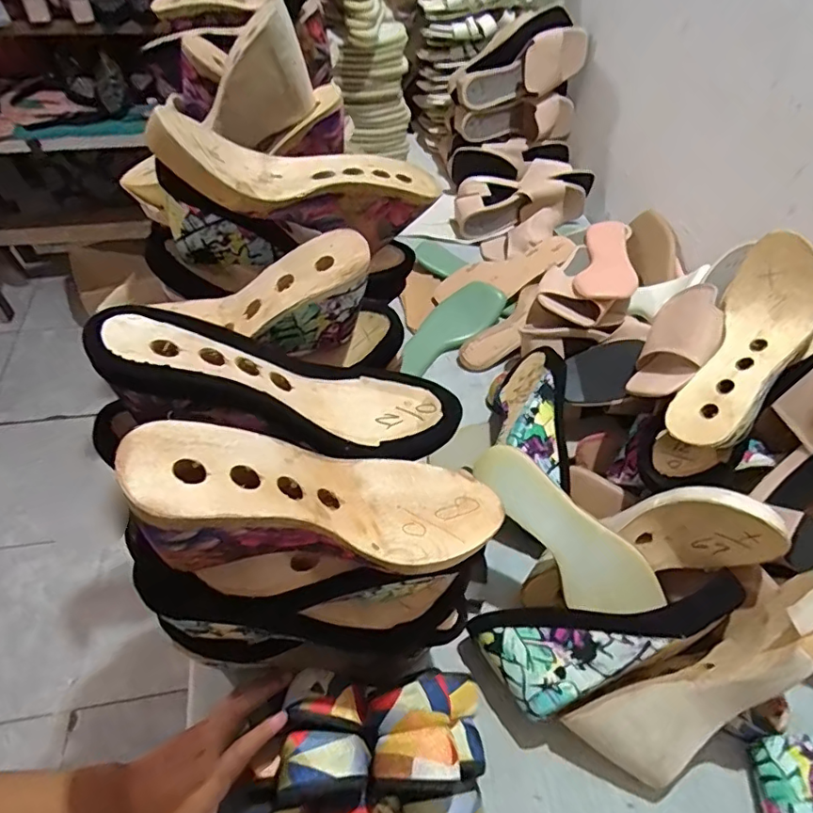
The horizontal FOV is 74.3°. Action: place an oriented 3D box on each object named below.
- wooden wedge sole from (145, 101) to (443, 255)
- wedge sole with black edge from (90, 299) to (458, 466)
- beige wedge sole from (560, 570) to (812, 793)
[{"bbox_3d":[-0.093,-0.196,0.480,0.248,0.077,0.084,3,47,-27],"label":"wooden wedge sole"},{"bbox_3d":[-0.076,-0.014,0.364,0.242,0.056,0.097,13,44,-31],"label":"wedge sole with black edge"},{"bbox_3d":[0.253,0.230,0.441,0.233,0.072,0.073,-36,56,5],"label":"beige wedge sole"}]

